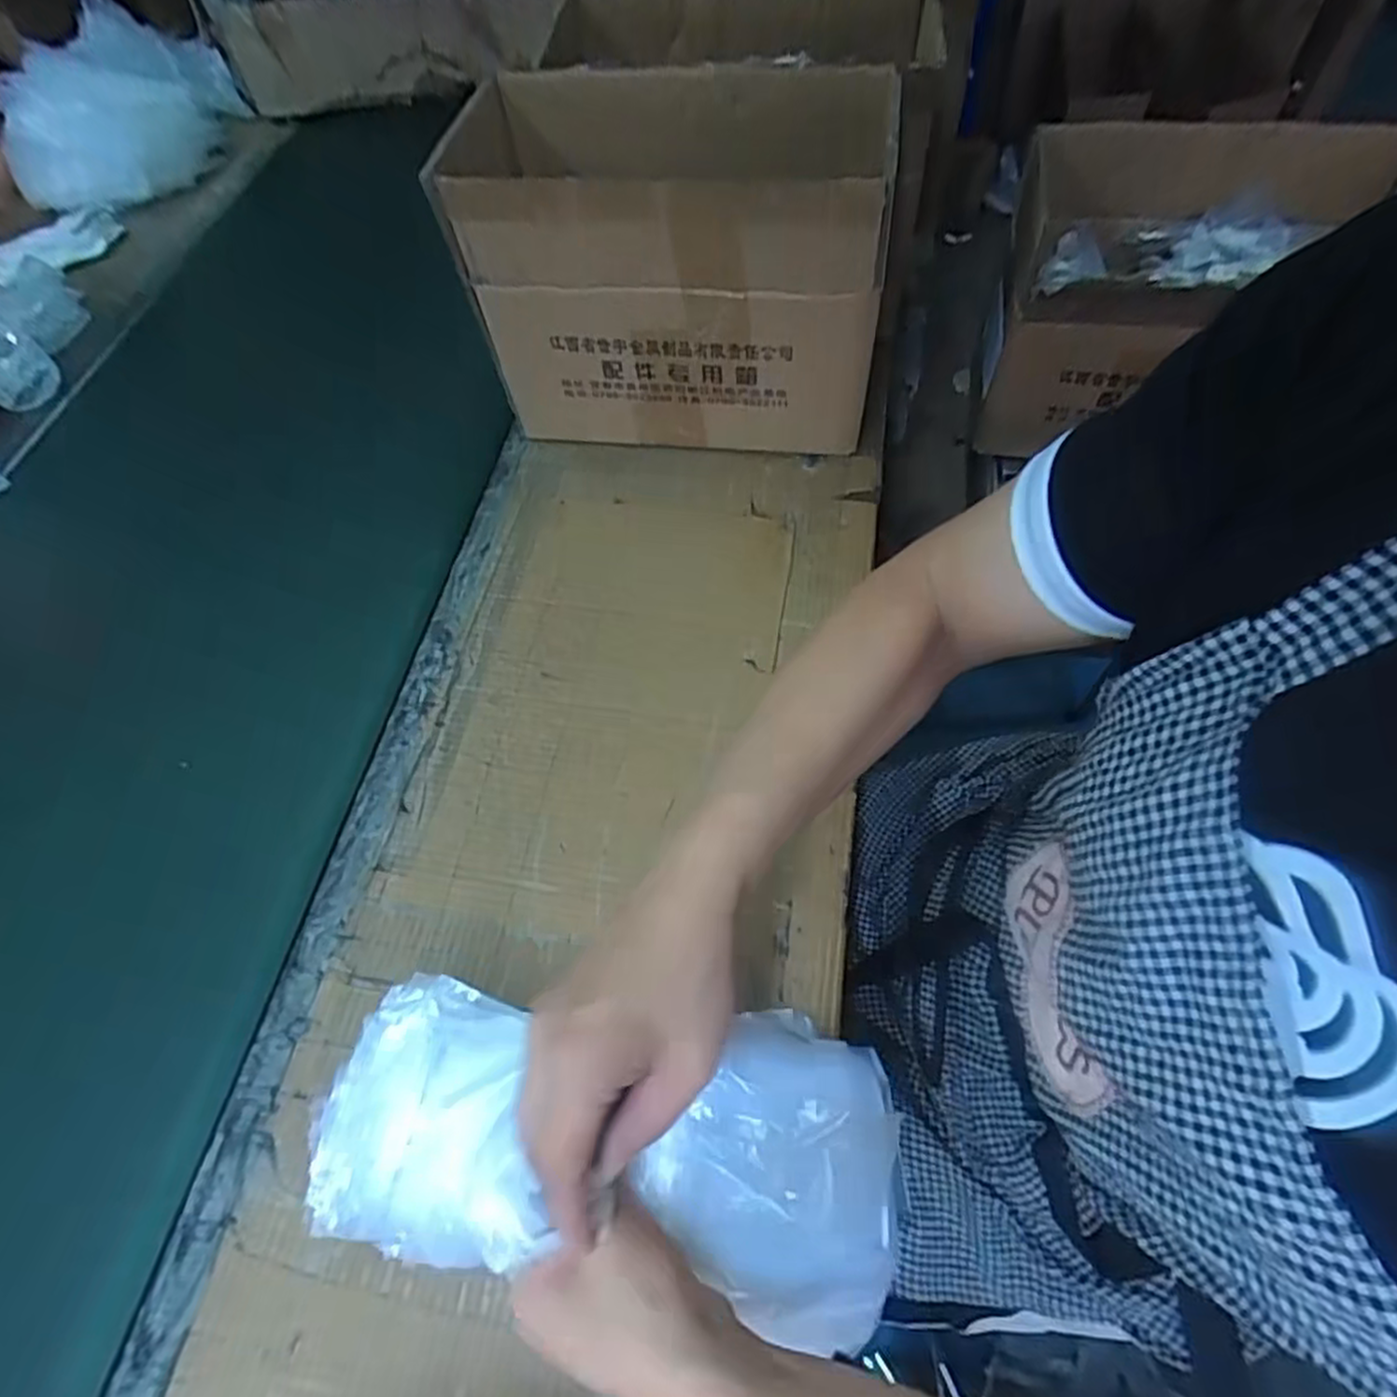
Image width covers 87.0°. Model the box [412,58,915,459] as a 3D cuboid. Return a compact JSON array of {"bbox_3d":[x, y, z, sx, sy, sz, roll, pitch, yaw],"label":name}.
[{"bbox_3d":[-0.025,-0.368,0.632,0.353,0.237,0.213,7,62,8],"label":"box"}]

